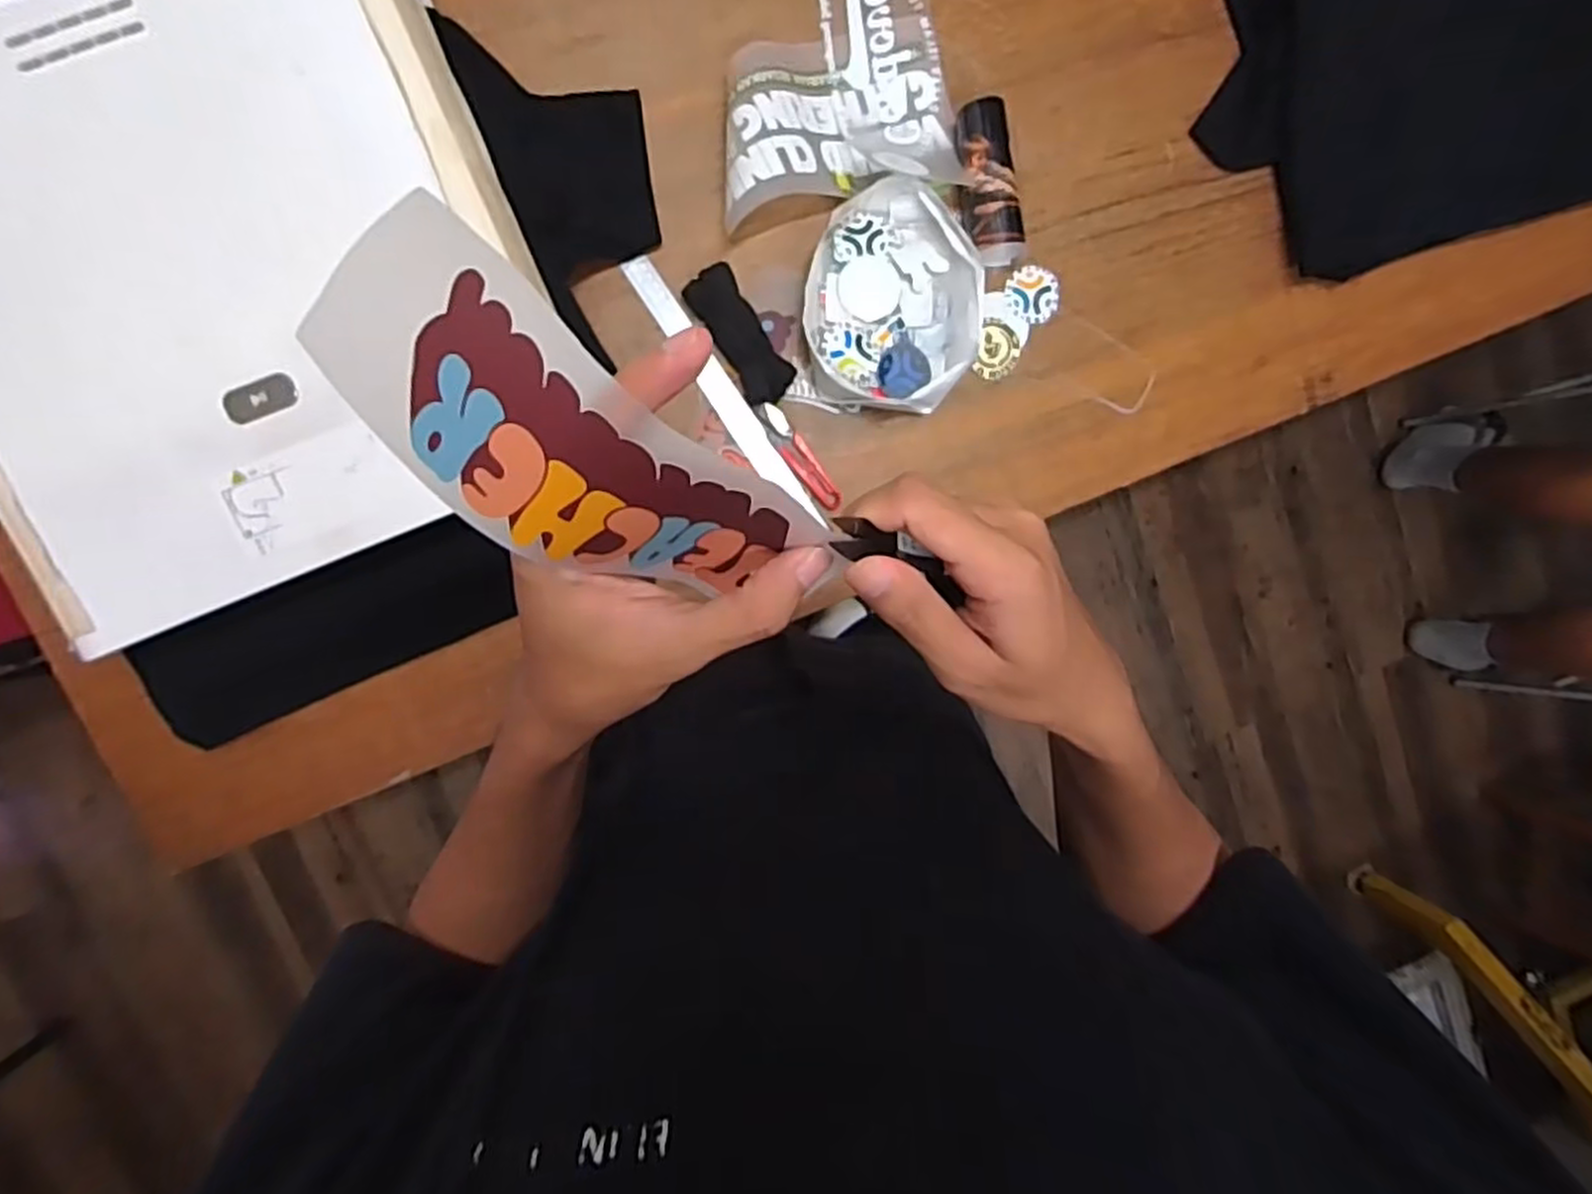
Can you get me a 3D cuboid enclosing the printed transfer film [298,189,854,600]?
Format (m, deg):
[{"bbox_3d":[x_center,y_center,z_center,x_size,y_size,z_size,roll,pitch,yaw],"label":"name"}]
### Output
[{"bbox_3d":[-0.059,-0.039,0.218,0.152,0.048,0.062,33,92,-20],"label":"printed transfer film"}]

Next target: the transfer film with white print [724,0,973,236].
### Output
[{"bbox_3d":[0.029,-0.466,0.692,0.226,0.063,0.212,-13,97,-4],"label":"transfer film with white print"}]

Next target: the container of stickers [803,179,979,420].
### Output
[{"bbox_3d":[0.092,-0.280,0.727,0.159,0.045,0.194,4,96,-6],"label":"container of stickers"}]

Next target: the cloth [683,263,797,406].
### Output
[{"bbox_3d":[-0.052,-0.244,0.723,0.050,0.025,0.127,-35,98,-1],"label":"cloth"}]

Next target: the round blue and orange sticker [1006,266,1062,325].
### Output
[{"bbox_3d":[0.234,-0.300,0.762,0.052,0.008,0.054,-1,96,-6],"label":"round blue and orange sticker"}]

